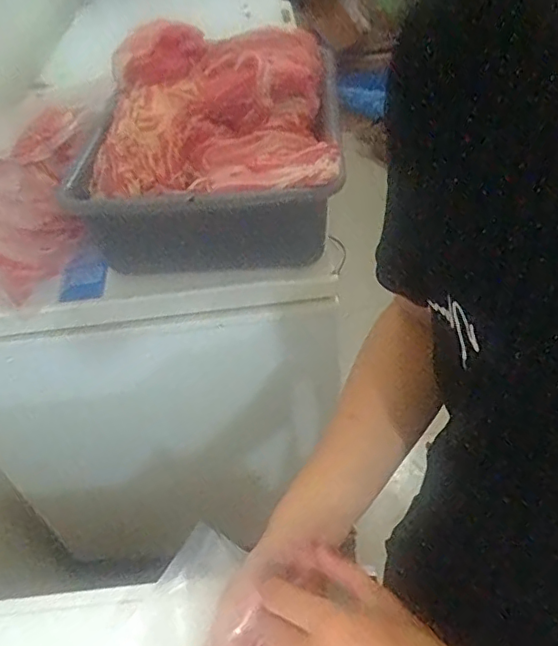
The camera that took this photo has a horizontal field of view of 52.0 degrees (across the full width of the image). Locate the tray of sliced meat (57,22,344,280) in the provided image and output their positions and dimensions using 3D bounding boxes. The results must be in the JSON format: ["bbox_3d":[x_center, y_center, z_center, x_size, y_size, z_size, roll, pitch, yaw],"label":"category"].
[{"bbox_3d":[-0.099,-0.261,0.840,0.359,0.239,0.363,-5,45,5],"label":"tray of sliced meat"}]

